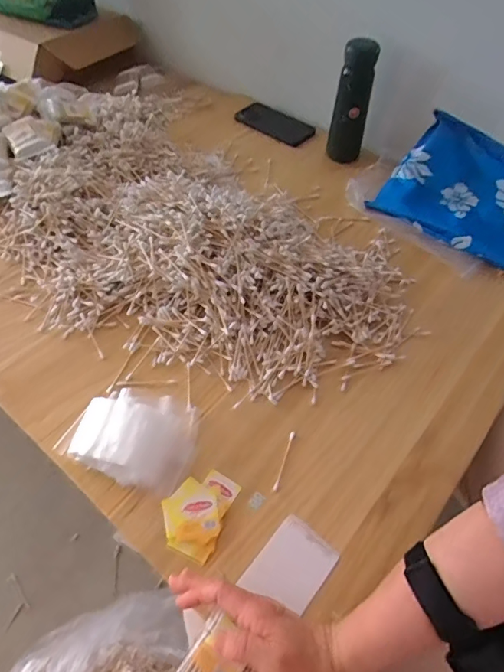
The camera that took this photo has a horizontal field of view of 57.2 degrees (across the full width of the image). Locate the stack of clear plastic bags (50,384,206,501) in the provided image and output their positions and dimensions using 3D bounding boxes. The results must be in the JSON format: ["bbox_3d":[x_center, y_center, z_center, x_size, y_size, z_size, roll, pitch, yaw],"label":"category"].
[{"bbox_3d":[-0.132,0.106,0.497,0.138,0.032,0.101,9,52,5],"label":"stack of clear plastic bags"}]

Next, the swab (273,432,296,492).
[{"bbox_3d":[0.035,0.134,0.500,0.006,0.004,0.068,16,53,10],"label":"swab"}]

